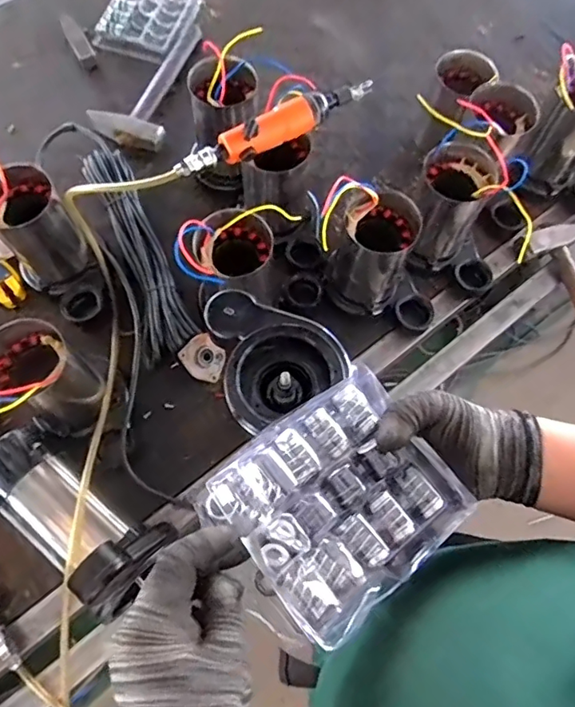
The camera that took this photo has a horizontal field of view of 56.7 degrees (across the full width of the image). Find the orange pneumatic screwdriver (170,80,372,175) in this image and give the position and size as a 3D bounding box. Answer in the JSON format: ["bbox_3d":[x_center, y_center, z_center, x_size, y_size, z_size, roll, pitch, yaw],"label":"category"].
[{"bbox_3d":[-0.011,-0.280,0.642,0.266,0.033,0.042,-27,73,-11],"label":"orange pneumatic screwdriver"}]

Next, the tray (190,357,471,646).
[{"bbox_3d":[0.038,0.109,0.397,0.161,0.044,0.143,-34,74,-14],"label":"tray"}]

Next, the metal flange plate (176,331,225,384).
[{"bbox_3d":[-0.111,0.007,0.717,0.052,0.004,0.062,-43,98,-3],"label":"metal flange plate"}]

